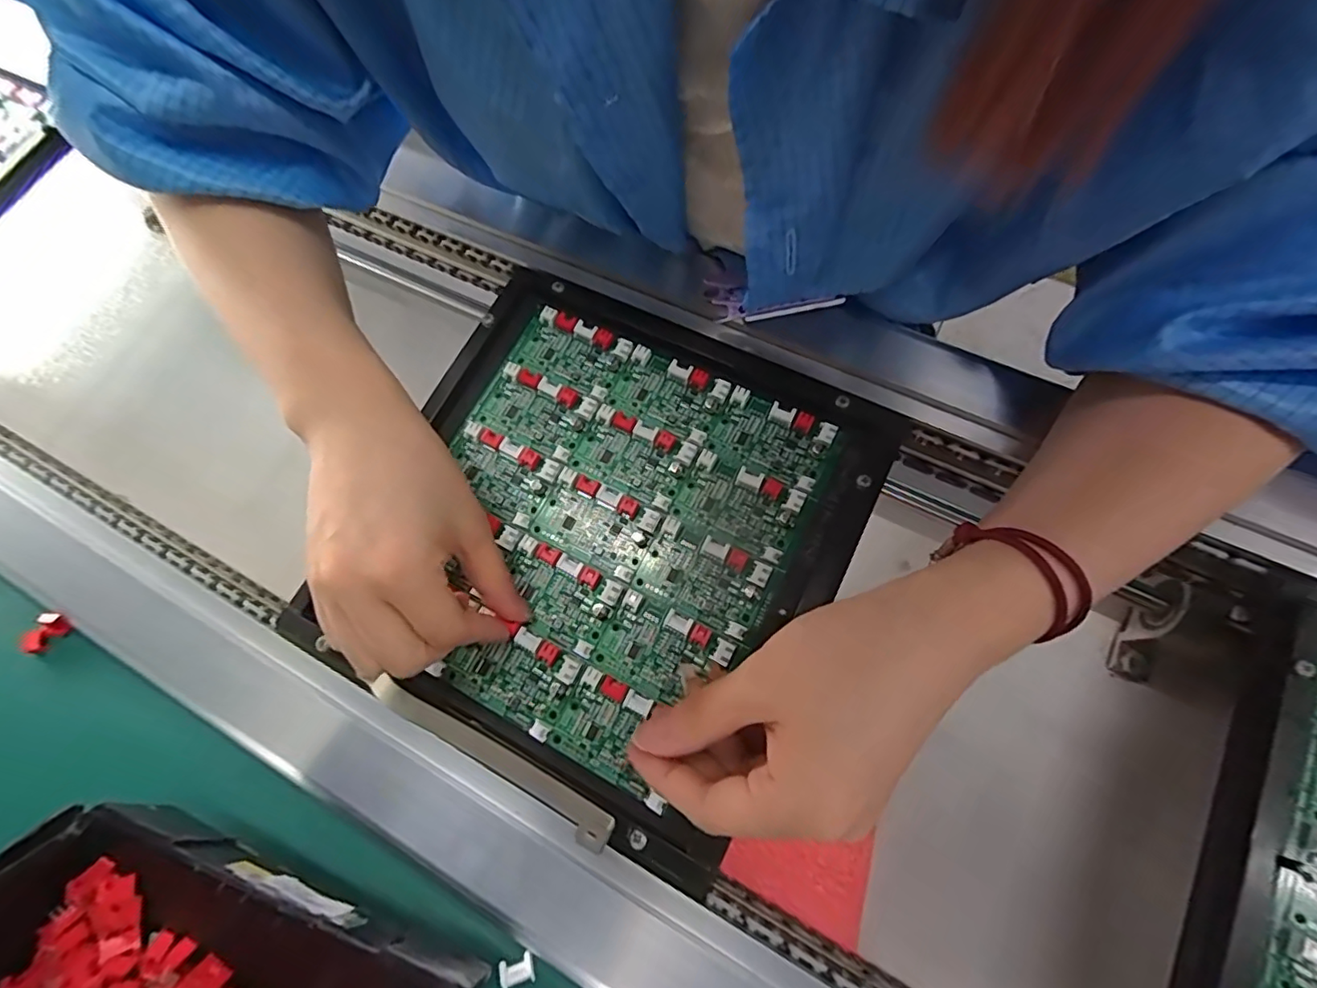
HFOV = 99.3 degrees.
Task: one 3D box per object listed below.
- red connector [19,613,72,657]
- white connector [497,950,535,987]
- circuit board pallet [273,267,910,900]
[{"bbox_3d":[-0.307,0.070,0.280,0.009,0.011,0.021,36,80,16],"label":"red connector"},{"bbox_3d":[-0.056,0.186,0.218,0.014,0.004,0.010,-21,71,0],"label":"white connector"},{"bbox_3d":[-0.029,0.015,0.276,0.223,0.015,0.229,25,74,11],"label":"circuit board pallet"}]

